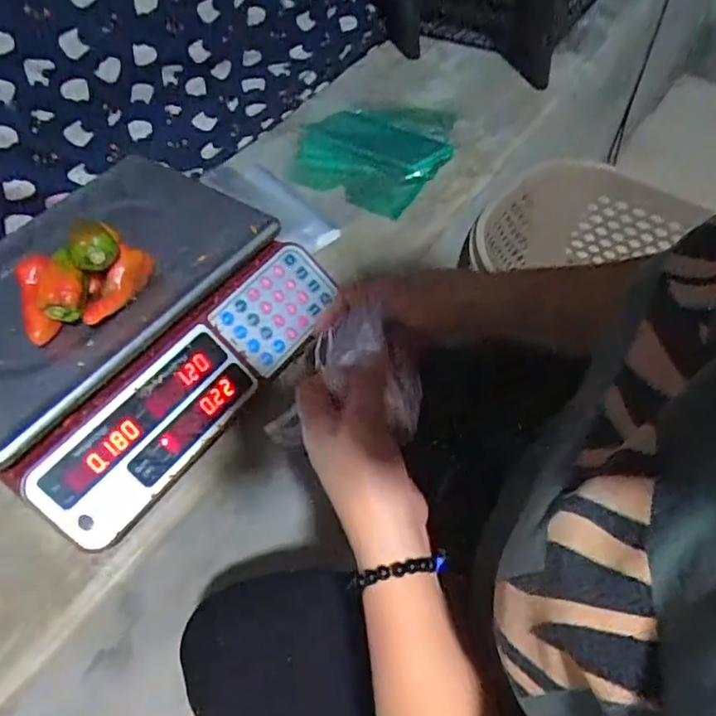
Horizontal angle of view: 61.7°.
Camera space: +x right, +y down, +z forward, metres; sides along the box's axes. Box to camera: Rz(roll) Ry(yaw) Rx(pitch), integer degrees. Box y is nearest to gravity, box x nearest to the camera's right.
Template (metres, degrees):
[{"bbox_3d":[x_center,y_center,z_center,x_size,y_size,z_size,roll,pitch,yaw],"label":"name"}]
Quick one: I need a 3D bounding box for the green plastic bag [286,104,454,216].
[{"bbox_3d":[0.017,-0.285,0.832,0.209,0.044,0.204,18,56,16],"label":"green plastic bag"}]

